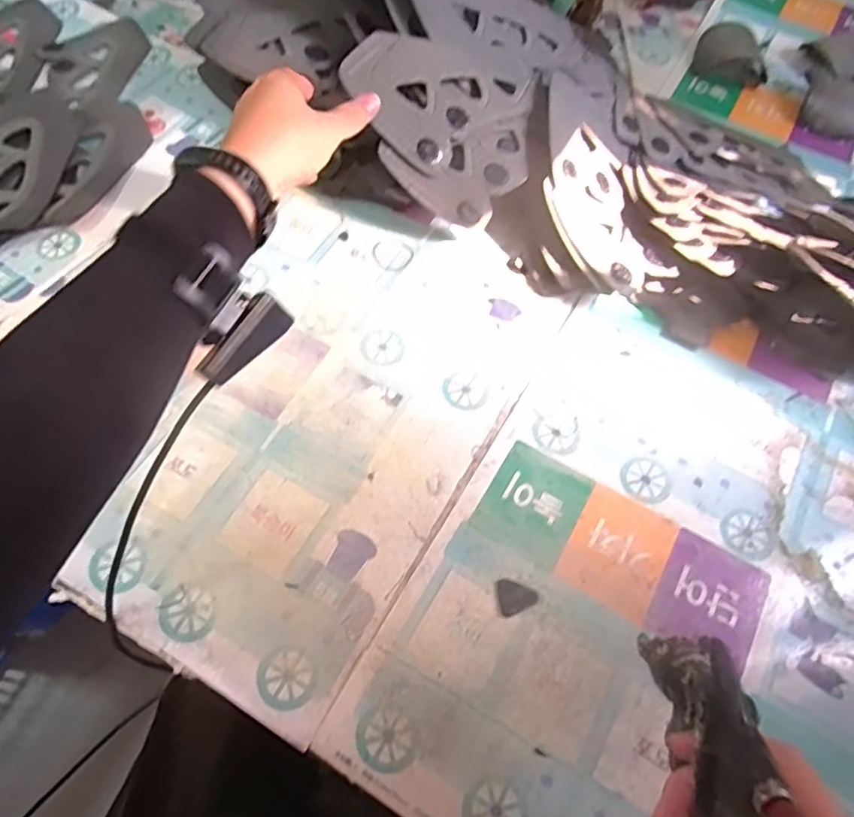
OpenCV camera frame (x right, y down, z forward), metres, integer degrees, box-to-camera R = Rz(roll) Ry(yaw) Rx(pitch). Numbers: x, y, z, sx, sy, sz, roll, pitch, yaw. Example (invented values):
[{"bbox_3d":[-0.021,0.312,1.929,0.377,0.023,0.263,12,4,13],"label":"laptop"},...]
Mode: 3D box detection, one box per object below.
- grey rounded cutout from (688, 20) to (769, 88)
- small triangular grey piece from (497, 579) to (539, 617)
[{"bbox_3d":[0.382,-0.438,0.727,0.094,0.041,0.062,26,63,11],"label":"grey rounded cutout"},{"bbox_3d":[0.065,0.134,0.419,0.028,0.005,0.024,-9,62,-7],"label":"small triangular grey piece"}]

